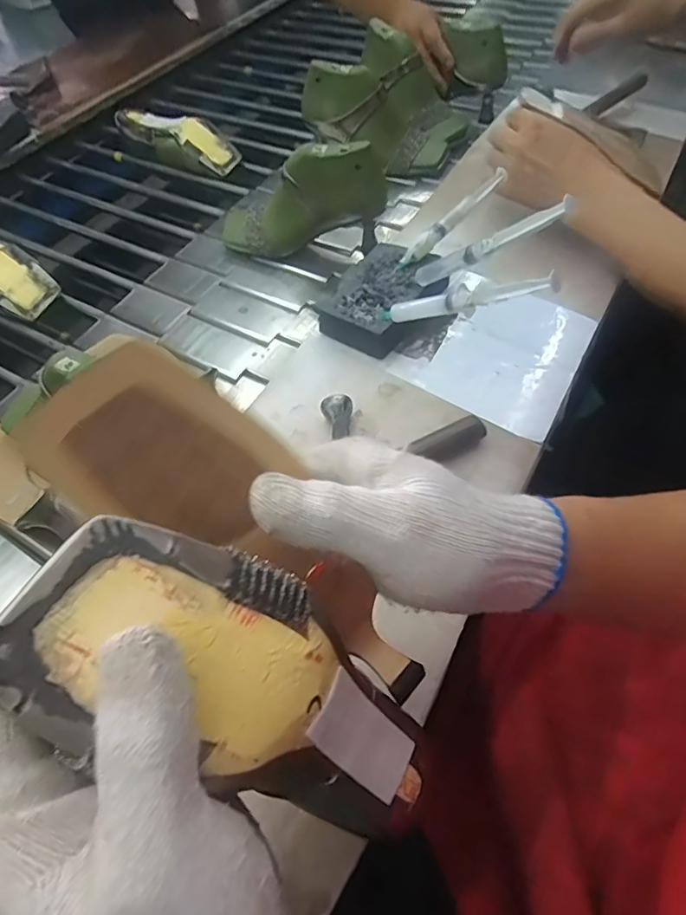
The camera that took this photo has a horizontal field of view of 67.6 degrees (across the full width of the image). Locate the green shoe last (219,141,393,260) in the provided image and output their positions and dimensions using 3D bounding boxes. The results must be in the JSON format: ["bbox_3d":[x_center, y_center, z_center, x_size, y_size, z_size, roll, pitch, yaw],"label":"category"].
[{"bbox_3d":[-0.062,-0.325,0.664,0.240,0.104,0.083,-13,51,30],"label":"green shoe last"}]

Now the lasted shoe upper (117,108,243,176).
[{"bbox_3d":[-0.268,-0.524,0.847,0.226,0.059,0.092,34,65,24],"label":"lasted shoe upper"}]

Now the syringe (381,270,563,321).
[{"bbox_3d":[0.093,-0.128,0.423,0.172,0.022,0.014,5,49,48],"label":"syringe"}]

